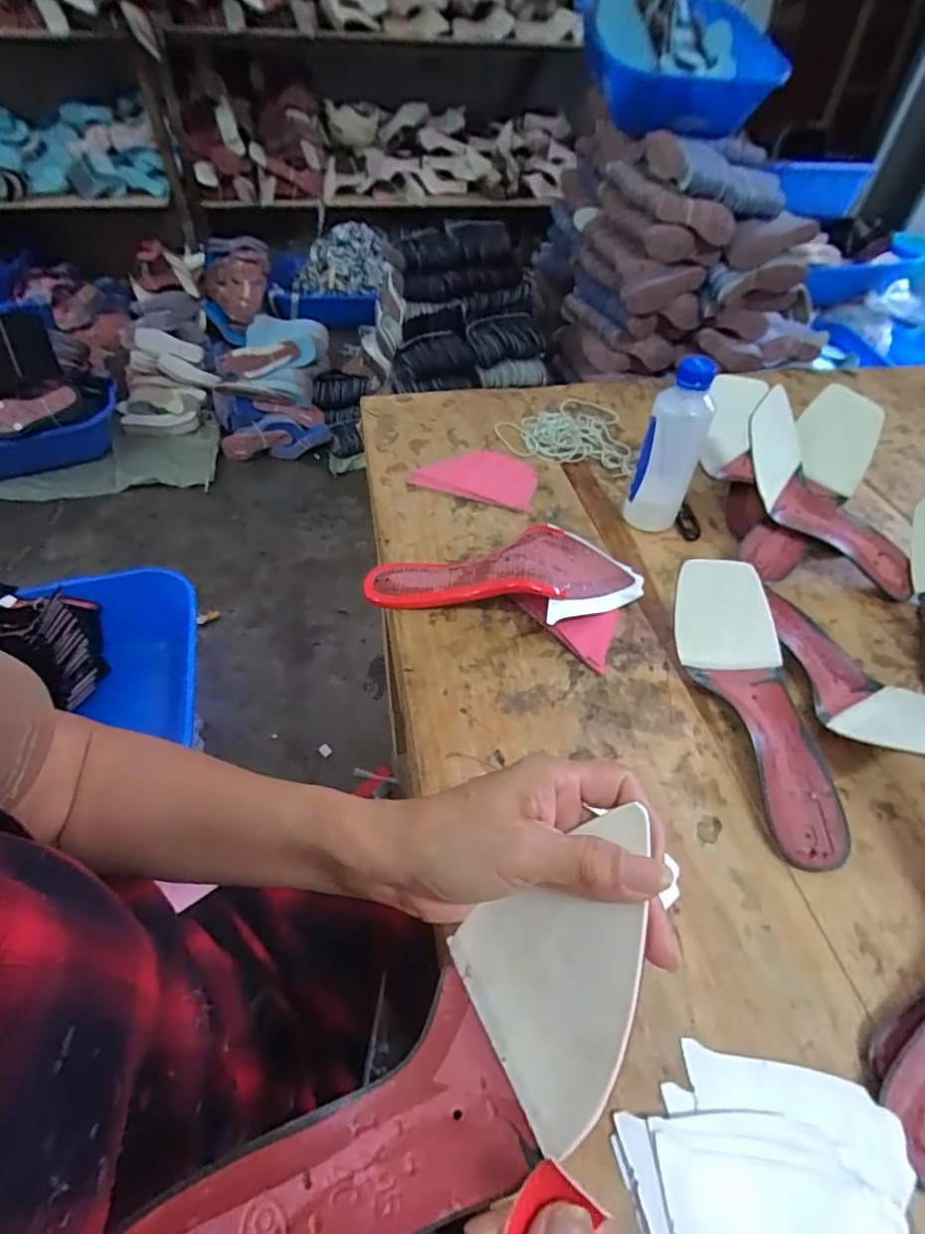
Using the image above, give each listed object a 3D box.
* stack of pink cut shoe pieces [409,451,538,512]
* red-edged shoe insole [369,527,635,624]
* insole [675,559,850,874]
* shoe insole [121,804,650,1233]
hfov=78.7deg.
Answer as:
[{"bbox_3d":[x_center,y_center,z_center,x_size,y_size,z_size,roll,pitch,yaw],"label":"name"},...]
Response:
[{"bbox_3d":[0.016,-0.167,0.669,0.140,0.016,0.083,10,49,7],"label":"stack of pink cut shoe pieces"},{"bbox_3d":[0.049,-0.035,0.533,0.273,0.054,0.110,-9,49,-10],"label":"red-edged shoe insole"},{"bbox_3d":[0.243,0.060,0.441,0.089,0.081,0.230,-10,48,-12],"label":"insole"},{"bbox_3d":[-0.008,0.184,0.223,0.262,0.033,0.078,-27,54,-25],"label":"shoe insole"}]

